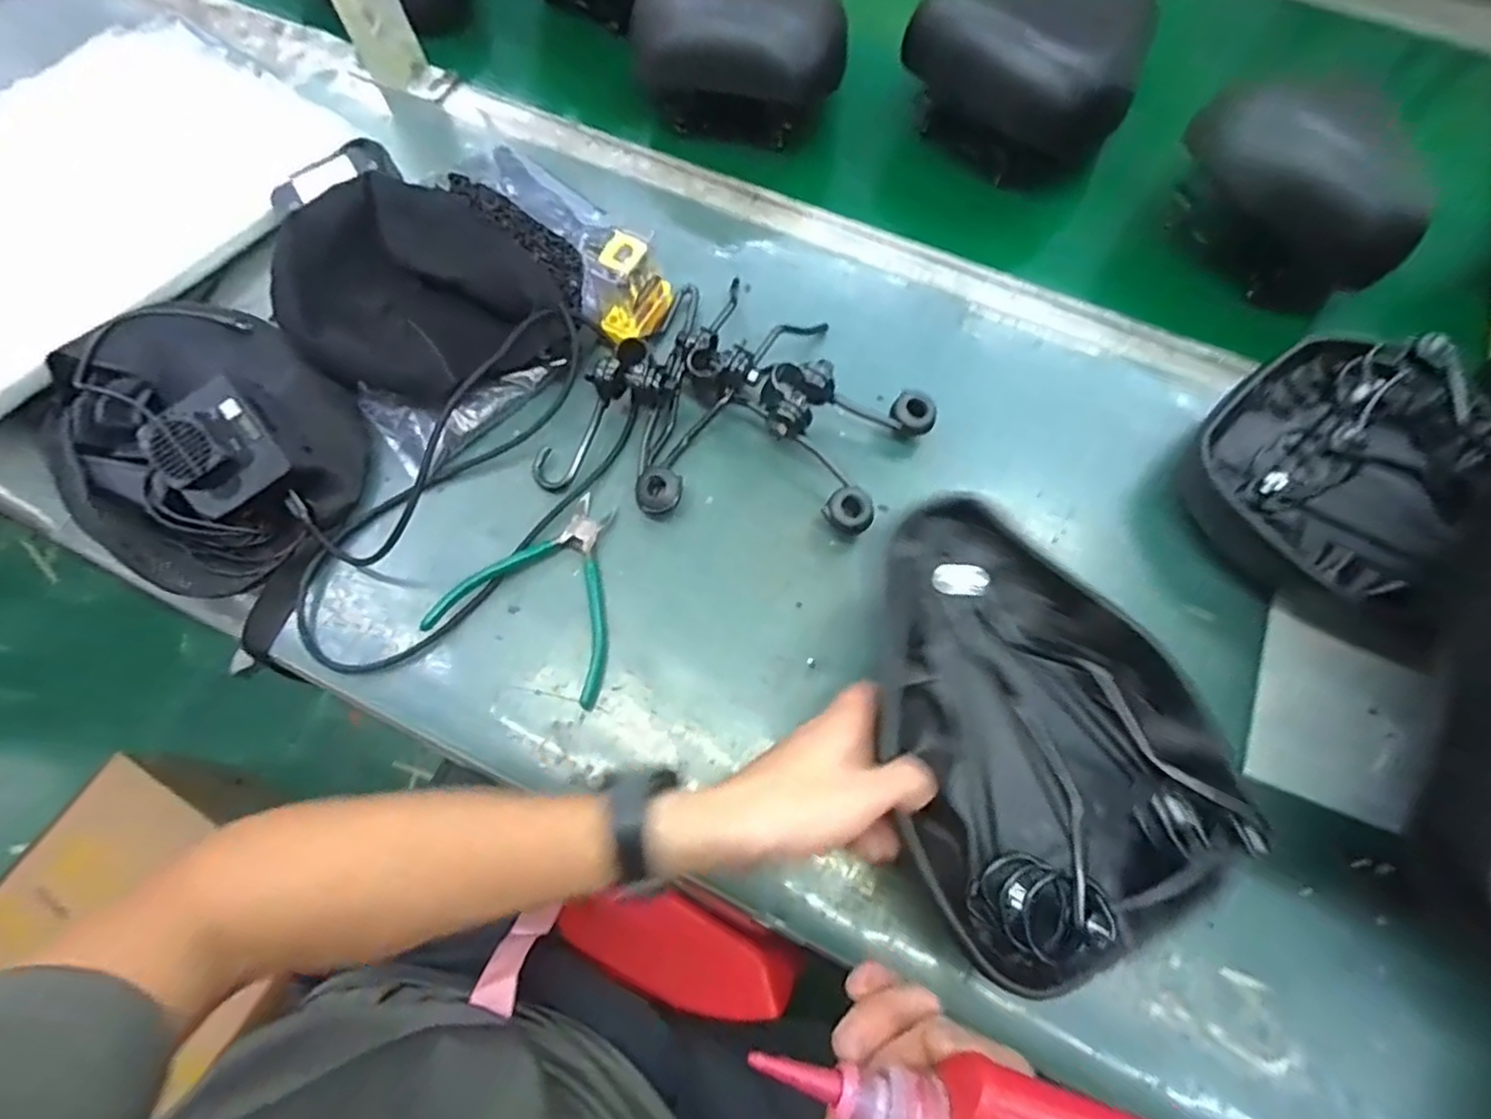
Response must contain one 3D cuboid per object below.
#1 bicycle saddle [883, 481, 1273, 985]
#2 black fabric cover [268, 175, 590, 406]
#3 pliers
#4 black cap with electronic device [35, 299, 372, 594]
[{"bbox_3d":[0.162,0.085,0.375,0.172,0.076,0.249,-17,72,-6],"label":"bicycle saddle"},{"bbox_3d":[-0.246,-0.204,0.538,0.222,0.059,0.157,20,72,6],"label":"black fabric cover"},{"bbox_3d":[-0.139,0.017,0.499,0.133,0.011,0.136,23,73,8],"label":"pliers"},{"bbox_3d":[-0.403,-0.093,0.503,0.230,0.074,0.186,33,74,10],"label":"black cap with electronic device"}]

